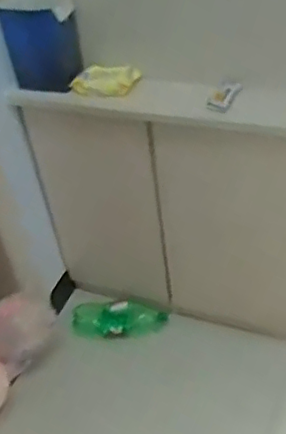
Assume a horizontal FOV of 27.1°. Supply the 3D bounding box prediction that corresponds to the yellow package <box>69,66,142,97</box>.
[{"bbox_3d":[-0.094,-0.363,1.568,0.193,0.060,0.093,-8,40,1],"label":"yellow package"}]

